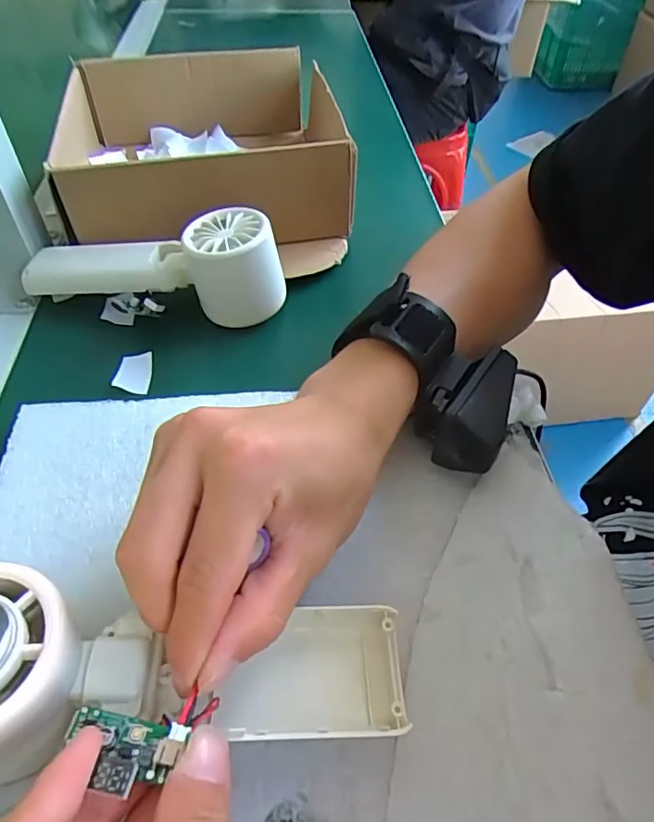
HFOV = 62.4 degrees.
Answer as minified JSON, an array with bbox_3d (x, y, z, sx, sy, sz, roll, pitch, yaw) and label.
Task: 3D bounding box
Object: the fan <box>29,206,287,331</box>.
[{"bbox_3d":[-0.111,-0.095,0.346,0.168,0.054,0.052,7,49,5],"label":"fan"}]

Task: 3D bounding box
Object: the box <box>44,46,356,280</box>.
[{"bbox_3d":[-0.098,-0.220,0.446,0.208,0.080,0.283,-5,49,-6],"label":"box"}]

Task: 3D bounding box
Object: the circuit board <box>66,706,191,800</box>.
[{"bbox_3d":[-0.060,0.096,0.154,0.034,0.012,0.019,7,50,7],"label":"circuit board"}]

